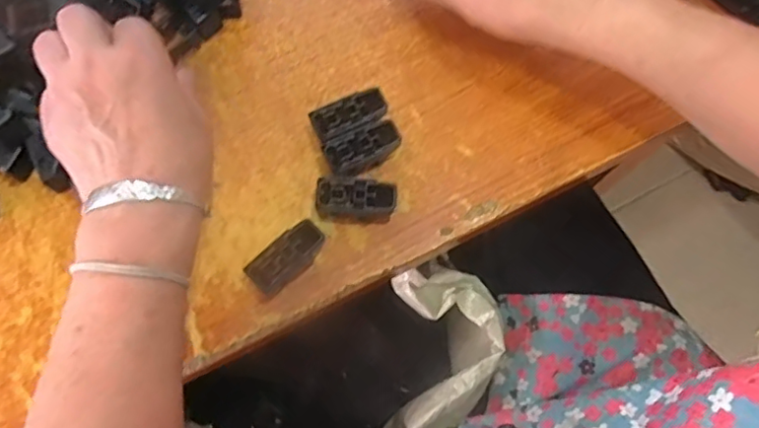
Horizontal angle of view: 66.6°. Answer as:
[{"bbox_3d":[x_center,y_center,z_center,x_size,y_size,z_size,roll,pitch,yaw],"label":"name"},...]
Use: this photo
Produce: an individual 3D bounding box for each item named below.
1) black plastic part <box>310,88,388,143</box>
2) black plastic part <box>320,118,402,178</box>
[{"bbox_3d":[-0.019,-0.062,0.378,0.048,0.022,0.023,-24,75,-9],"label":"black plastic part"},{"bbox_3d":[-0.011,-0.040,0.371,0.047,0.022,0.023,-24,75,-9],"label":"black plastic part"}]

